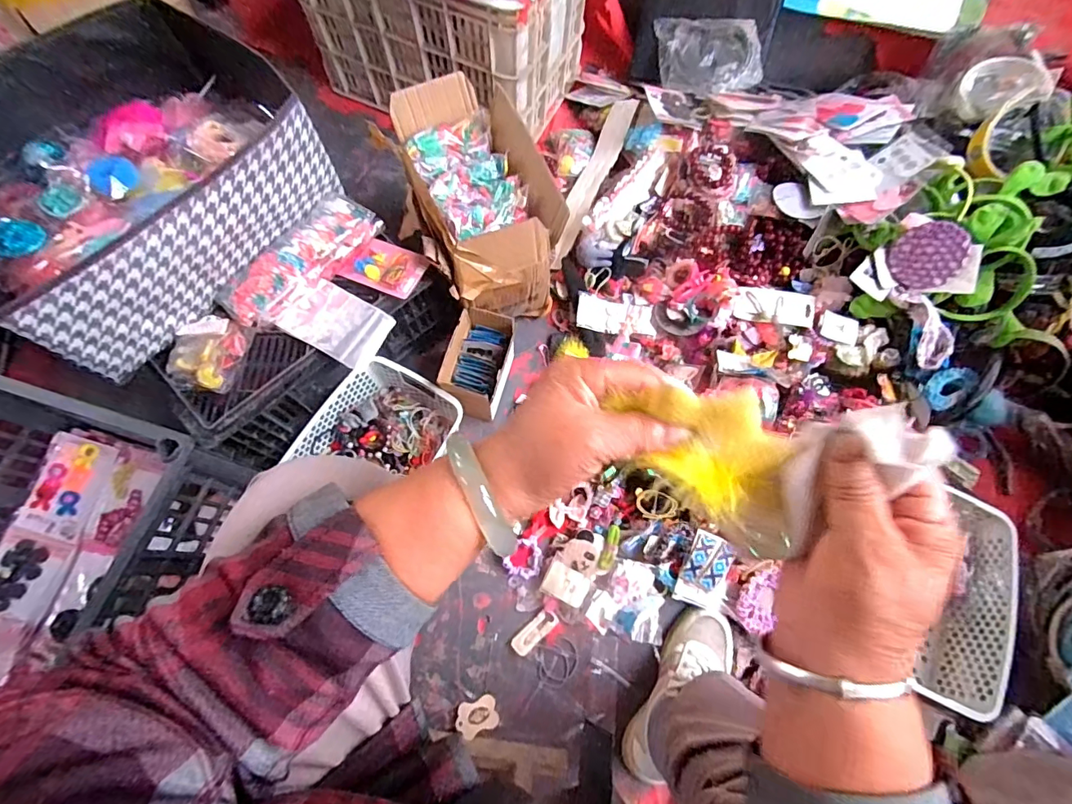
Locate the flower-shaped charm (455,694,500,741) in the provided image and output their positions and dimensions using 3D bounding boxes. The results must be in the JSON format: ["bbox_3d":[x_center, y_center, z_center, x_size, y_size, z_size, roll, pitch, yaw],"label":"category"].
[{"bbox_3d":[-0.083,0.441,0.668,0.057,0.004,0.043,-18,50,-13],"label":"flower-shaped charm"}]

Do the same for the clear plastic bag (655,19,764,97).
[{"bbox_3d":[0.347,-0.703,0.968,0.200,0.012,0.167,4,85,12],"label":"clear plastic bag"}]

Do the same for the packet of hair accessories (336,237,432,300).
[{"bbox_3d":[-0.219,-0.198,0.696,0.110,0.019,0.076,27,72,7],"label":"packet of hair accessories"}]

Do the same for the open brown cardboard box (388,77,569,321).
[{"bbox_3d":[-0.094,-0.326,0.792,0.185,0.213,0.341,-21,73,-8],"label":"open brown cardboard box"}]

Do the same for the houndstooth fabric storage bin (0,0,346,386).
[{"bbox_3d":[-0.536,-0.290,0.614,0.359,0.144,0.410,39,74,11],"label":"houndstooth fabric storage bin"}]

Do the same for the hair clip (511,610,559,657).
[{"bbox_3d":[-0.002,0.345,0.710,0.073,0.011,0.031,-40,77,-14],"label":"hair clip"}]

